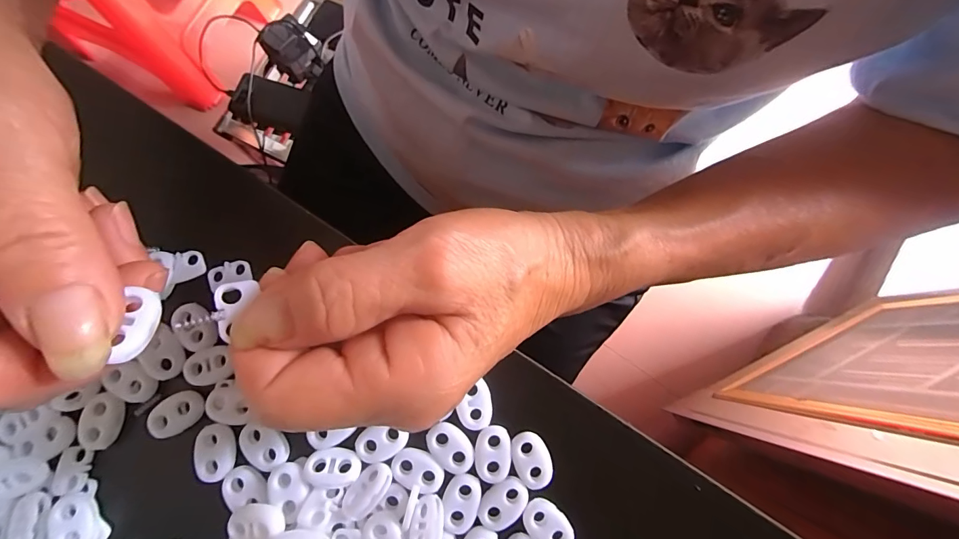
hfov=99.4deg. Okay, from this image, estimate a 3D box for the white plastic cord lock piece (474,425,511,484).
[{"bbox_3d":[0.006,0.078,0.171,0.015,0.004,0.022,3,79,0],"label":"white plastic cord lock piece"}]

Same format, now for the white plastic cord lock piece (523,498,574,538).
[{"bbox_3d":[0.028,0.106,0.167,0.022,0.004,0.015,44,81,7],"label":"white plastic cord lock piece"}]

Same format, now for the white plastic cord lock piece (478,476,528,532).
[{"bbox_3d":[0.010,0.097,0.168,0.022,0.004,0.015,-40,82,-8],"label":"white plastic cord lock piece"}]

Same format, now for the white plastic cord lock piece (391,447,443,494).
[{"bbox_3d":[-0.026,0.084,0.169,0.022,0.004,0.015,27,79,4],"label":"white plastic cord lock piece"}]

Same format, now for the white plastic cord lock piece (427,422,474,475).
[{"bbox_3d":[-0.012,0.075,0.170,0.015,0.004,0.022,-38,82,-8],"label":"white plastic cord lock piece"}]

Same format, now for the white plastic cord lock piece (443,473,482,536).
[{"bbox_3d":[-0.008,0.097,0.167,0.015,0.004,0.022,21,79,3],"label":"white plastic cord lock piece"}]

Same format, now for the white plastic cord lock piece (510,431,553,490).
[{"bbox_3d":[0.022,0.080,0.170,0.015,0.004,0.022,-18,79,-4],"label":"white plastic cord lock piece"}]

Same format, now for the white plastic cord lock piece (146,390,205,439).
[{"bbox_3d":[-0.129,0.062,0.172,0.024,0.004,0.015,-40,82,-8],"label":"white plastic cord lock piece"}]

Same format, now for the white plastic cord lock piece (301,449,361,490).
[{"bbox_3d":[-0.061,0.082,0.168,0.022,0.004,0.015,7,79,0],"label":"white plastic cord lock piece"}]

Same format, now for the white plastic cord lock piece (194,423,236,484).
[{"bbox_3d":[-0.111,0.077,0.170,0.016,0.004,0.022,3,79,0],"label":"white plastic cord lock piece"}]

